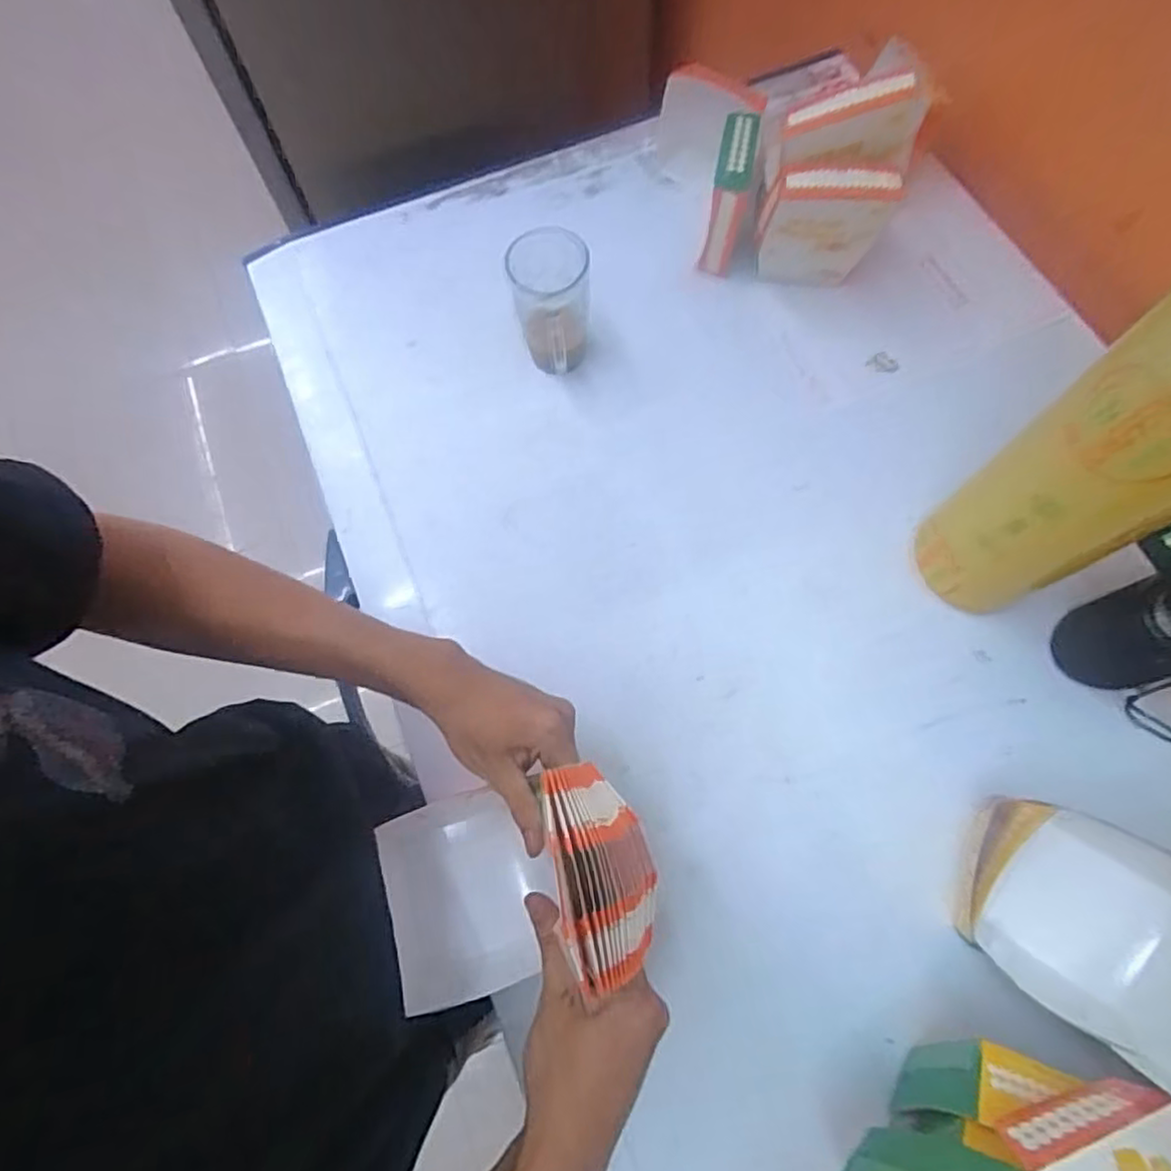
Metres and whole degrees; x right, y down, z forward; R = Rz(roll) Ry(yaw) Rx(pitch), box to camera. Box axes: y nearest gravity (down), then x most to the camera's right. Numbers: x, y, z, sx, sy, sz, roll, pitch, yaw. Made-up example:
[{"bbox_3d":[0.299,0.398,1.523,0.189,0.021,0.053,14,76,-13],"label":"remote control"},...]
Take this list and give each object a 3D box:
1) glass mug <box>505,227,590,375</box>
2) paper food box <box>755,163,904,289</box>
[{"bbox_3d":[-0.032,-0.268,0.638,0.072,0.127,0.086,-3,71,1],"label":"glass mug"},{"bbox_3d":[0.234,-0.351,0.647,0.118,0.145,0.041,2,71,2],"label":"paper food box"}]

